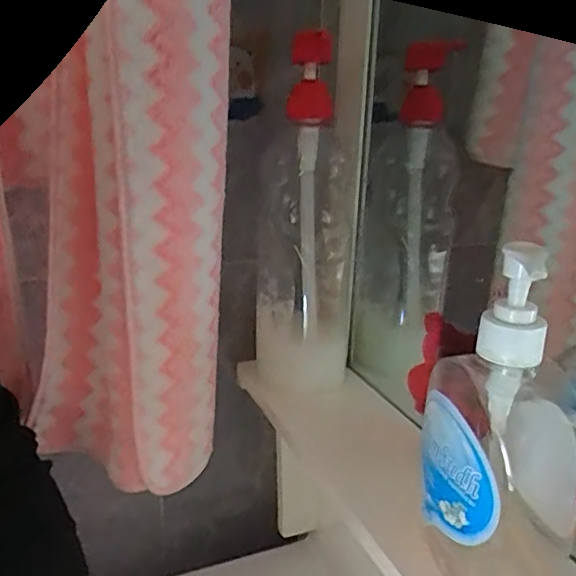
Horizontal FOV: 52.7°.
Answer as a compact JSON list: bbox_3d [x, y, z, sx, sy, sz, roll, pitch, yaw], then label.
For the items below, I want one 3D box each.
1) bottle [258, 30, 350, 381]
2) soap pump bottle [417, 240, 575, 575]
[{"bbox_3d":[0.013,-0.062,0.492,0.080,0.261,0.069,4,18,6],"label":"bottle"},{"bbox_3d":[0.109,0.069,0.297,0.084,0.174,0.079,12,21,30],"label":"soap pump bottle"}]

